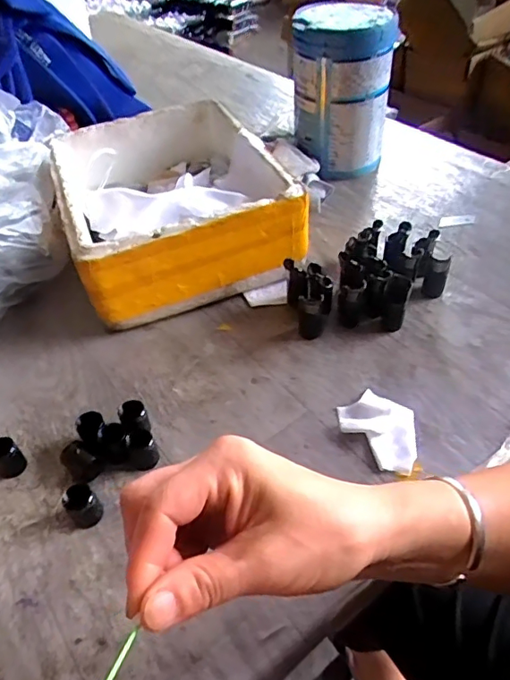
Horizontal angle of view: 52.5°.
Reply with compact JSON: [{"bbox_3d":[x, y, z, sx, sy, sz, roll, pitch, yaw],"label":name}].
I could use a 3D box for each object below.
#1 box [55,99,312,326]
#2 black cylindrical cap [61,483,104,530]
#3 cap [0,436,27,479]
[{"bbox_3d":[-0.104,-0.164,0.609,0.222,0.108,0.290,-18,48,-14],"label":"box"},{"bbox_3d":[-0.128,0.124,0.387,0.022,0.033,0.019,-24,50,-19],"label":"black cylindrical cap"},{"bbox_3d":[-0.202,0.096,0.420,0.016,0.034,0.022,34,57,30],"label":"cap"}]

